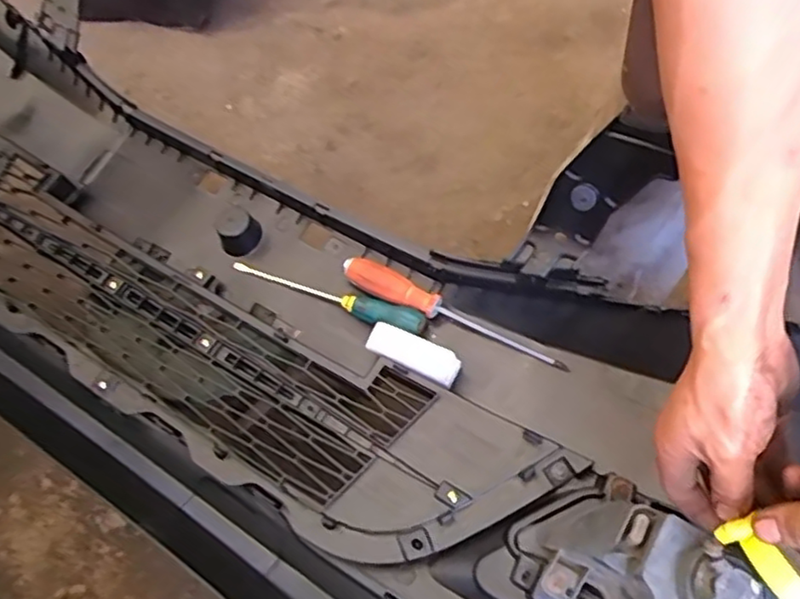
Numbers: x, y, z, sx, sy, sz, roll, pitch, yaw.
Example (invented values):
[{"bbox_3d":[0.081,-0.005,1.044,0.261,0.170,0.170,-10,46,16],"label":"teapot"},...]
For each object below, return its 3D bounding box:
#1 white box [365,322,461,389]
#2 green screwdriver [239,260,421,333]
[{"bbox_3d":[0.012,0.054,0.663,0.097,0.020,0.036,26,66,18],"label":"white box"},{"bbox_3d":[-0.082,-0.010,0.723,0.231,0.022,0.028,21,64,16],"label":"green screwdriver"}]

